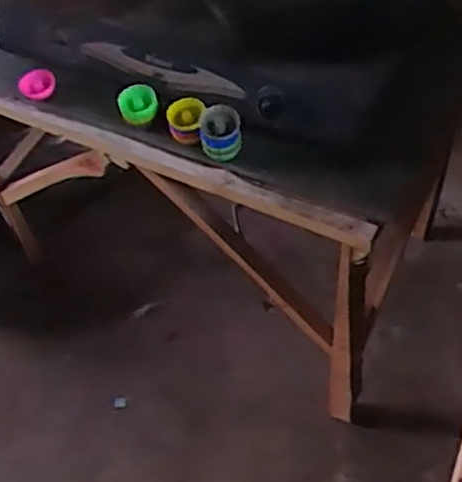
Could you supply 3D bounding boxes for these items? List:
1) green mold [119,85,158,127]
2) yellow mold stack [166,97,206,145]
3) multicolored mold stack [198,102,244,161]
[{"bbox_3d":[-0.153,-0.225,1.141,0.063,0.036,0.072,-16,54,-6],"label":"green mold"},{"bbox_3d":[-0.071,-0.192,1.103,0.061,0.054,0.065,-12,53,-3],"label":"yellow mold stack"},{"bbox_3d":[-0.016,-0.173,1.083,0.065,0.073,0.058,-6,53,1],"label":"multicolored mold stack"}]

